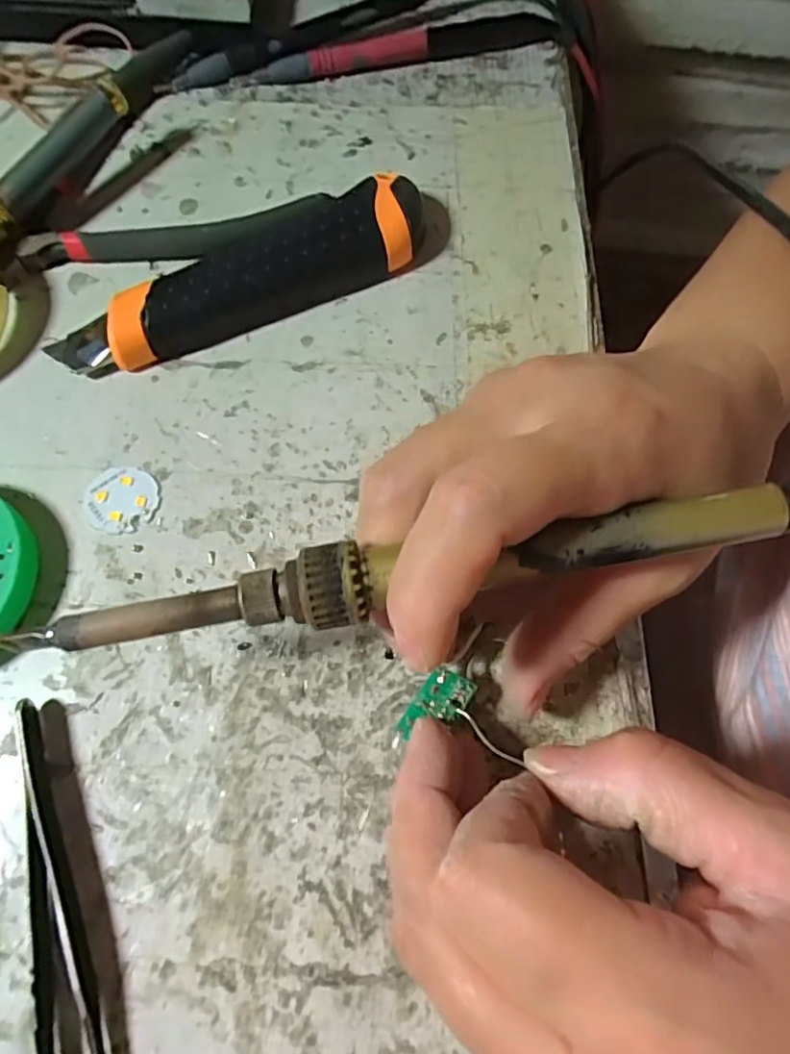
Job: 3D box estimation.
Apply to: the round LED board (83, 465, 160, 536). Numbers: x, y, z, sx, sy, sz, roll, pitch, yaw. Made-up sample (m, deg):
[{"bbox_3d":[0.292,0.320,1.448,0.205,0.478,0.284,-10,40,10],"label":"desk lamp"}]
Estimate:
[{"bbox_3d":[-0.093,-0.010,0.201,0.024,0.004,0.023,1,69,-2],"label":"round LED board"}]

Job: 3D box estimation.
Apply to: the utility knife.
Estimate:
[{"bbox_3d":[-0.055,-0.097,0.226,0.147,0.019,0.035,-27,72,-11],"label":"utility knife"}]

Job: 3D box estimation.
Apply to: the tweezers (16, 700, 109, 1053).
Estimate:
[{"bbox_3d":[-0.087,0.103,0.154,0.017,0.009,0.114,-14,70,-7],"label":"tweezers"}]

